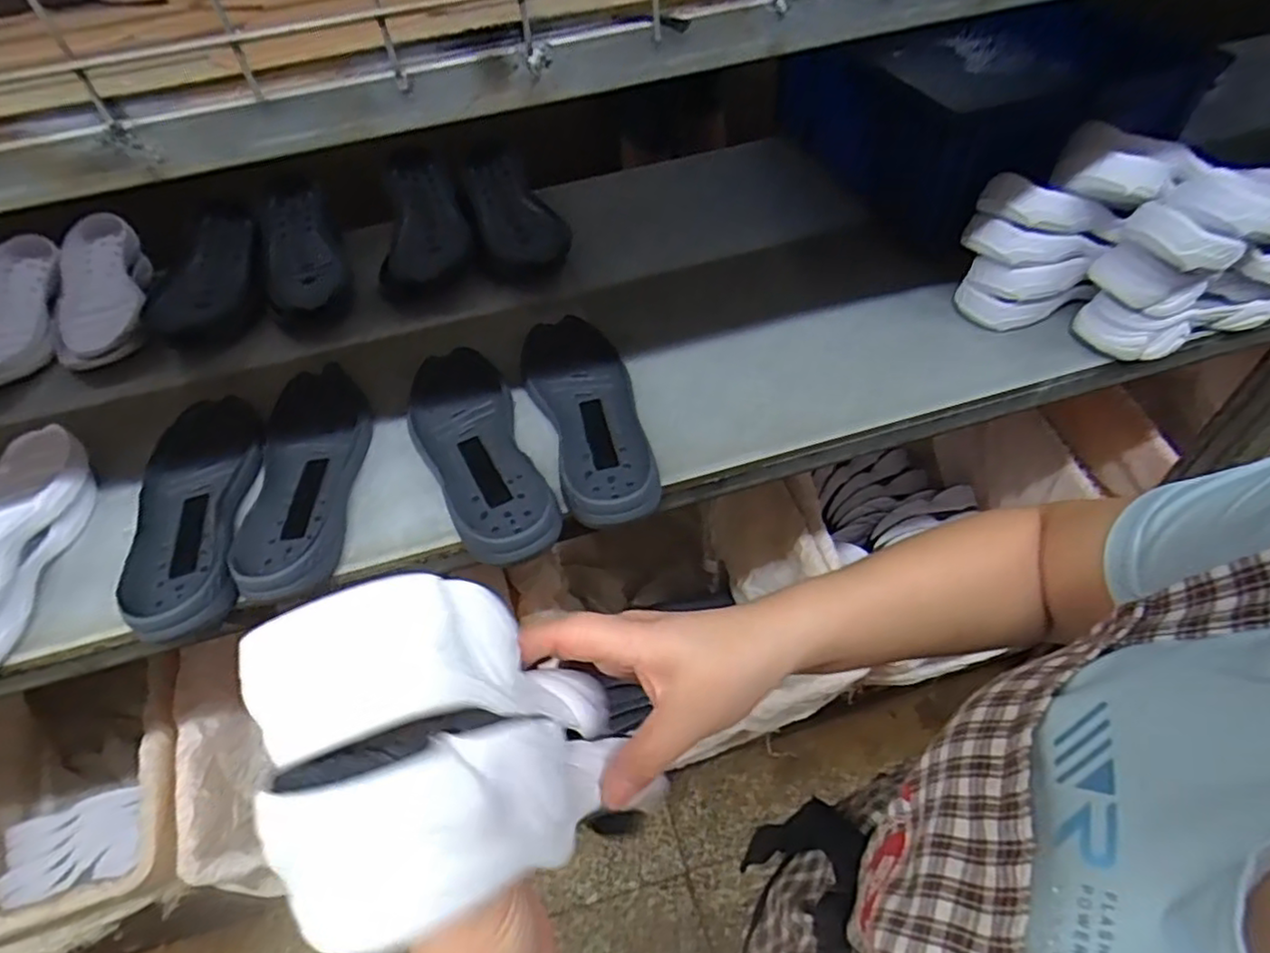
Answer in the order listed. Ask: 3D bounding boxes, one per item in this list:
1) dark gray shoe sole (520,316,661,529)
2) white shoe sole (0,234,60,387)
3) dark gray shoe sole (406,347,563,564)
[{"bbox_3d":[-0.045,-0.063,0.677,0.100,0.034,0.281,-15,49,-7],"label":"dark gray shoe sole"},{"bbox_3d":[-0.806,-0.206,0.845,0.130,0.063,0.241,-18,49,-10],"label":"white shoe sole"},{"bbox_3d":[-0.157,-0.029,0.657,0.104,0.028,0.276,-20,50,-12],"label":"dark gray shoe sole"}]

